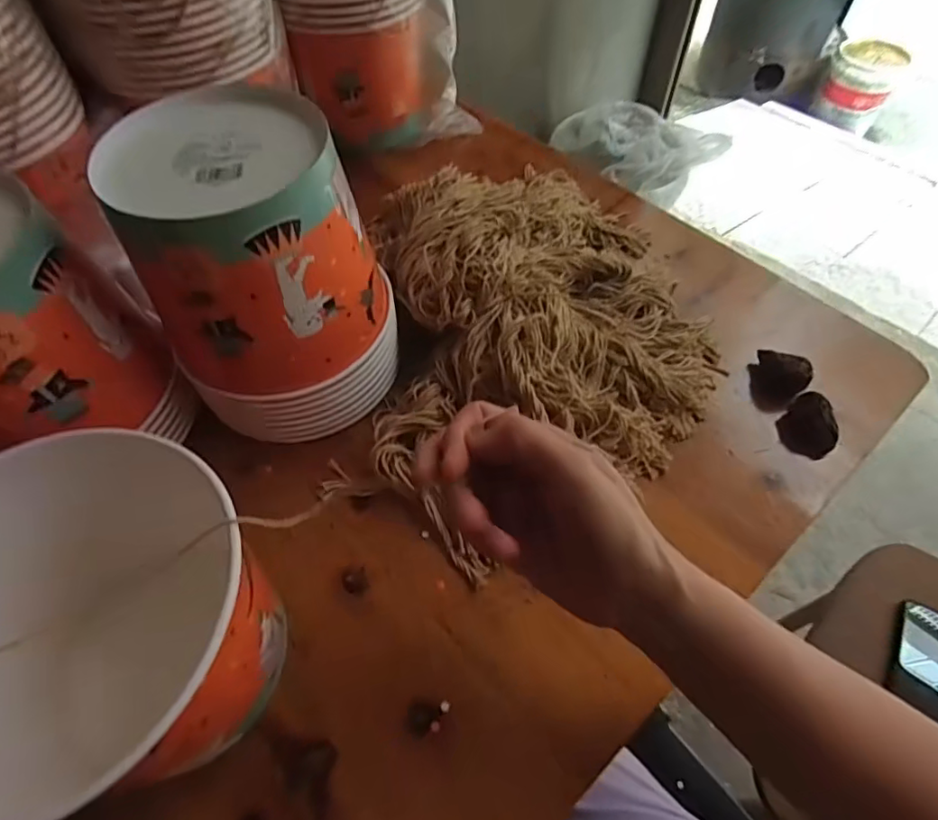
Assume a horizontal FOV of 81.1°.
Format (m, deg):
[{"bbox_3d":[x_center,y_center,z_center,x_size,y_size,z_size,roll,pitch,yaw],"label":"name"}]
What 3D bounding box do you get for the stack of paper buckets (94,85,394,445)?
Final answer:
[{"bbox_3d":[-0.127,-0.081,0.371,0.138,0.187,0.119,-9,57,-6],"label":"stack of paper buckets"}]

